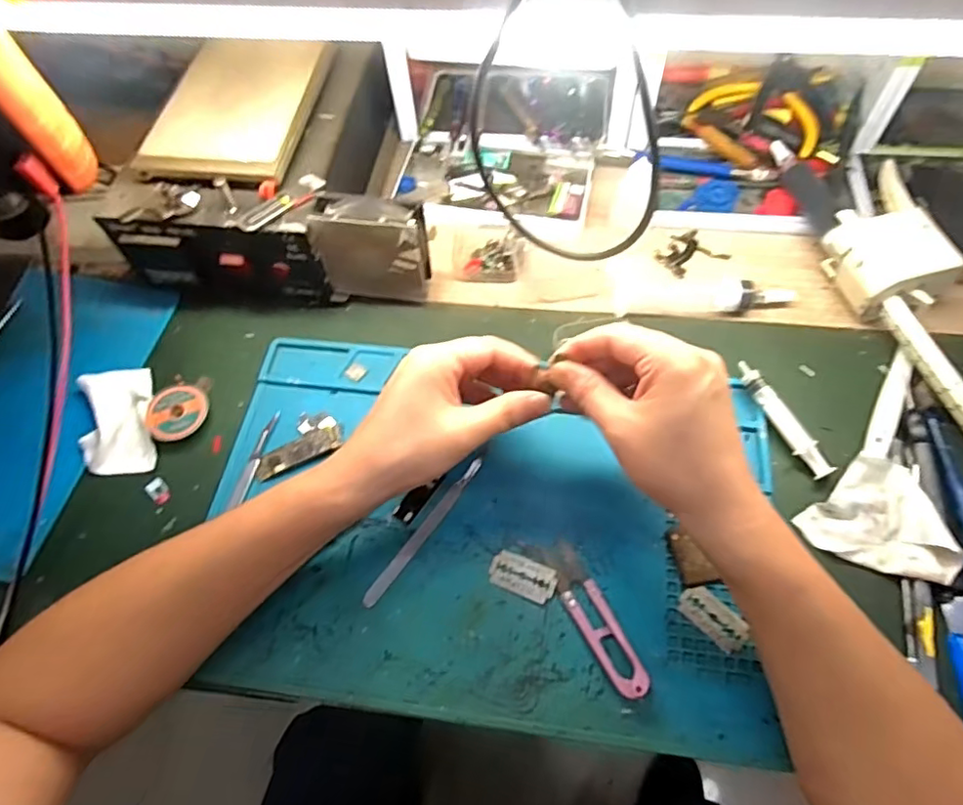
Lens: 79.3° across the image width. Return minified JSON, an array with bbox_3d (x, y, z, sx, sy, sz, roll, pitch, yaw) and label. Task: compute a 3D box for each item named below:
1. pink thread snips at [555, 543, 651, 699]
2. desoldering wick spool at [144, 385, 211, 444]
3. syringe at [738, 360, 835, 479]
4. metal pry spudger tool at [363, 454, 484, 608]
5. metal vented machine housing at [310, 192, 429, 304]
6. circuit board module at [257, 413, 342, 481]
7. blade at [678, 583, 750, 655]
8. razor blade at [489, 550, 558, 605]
[{"bbox_3d":[0.069,0.129,0.350,0.024,0.013,0.094,-27,63,-11],"label":"pink thread snips"},{"bbox_3d":[-0.229,0.008,0.438,0.041,0.013,0.044,-2,62,3],"label":"desoldering wick spool"},{"bbox_3d":[0.210,0.011,0.406,0.015,0.016,0.092,-27,63,-10],"label":"syringe"},{"bbox_3d":[-0.037,0.084,0.386,0.009,0.004,0.119,32,68,19],"label":"metal pry spudger tool"},{"bbox_3d":[-0.082,-0.117,0.456,0.078,0.085,0.032,5,62,7],"label":"metal vented machine housing"},{"bbox_3d":[-0.135,0.029,0.421,0.062,0.004,0.033,-26,63,-10],"label":"circuit board module"},{"bbox_3d":[0.141,0.131,0.354,0.041,0.004,0.022,39,65,23],"label":"blade"},{"bbox_3d":[0.026,0.110,0.369,0.042,0.004,0.023,20,65,14],"label":"razor blade"}]

